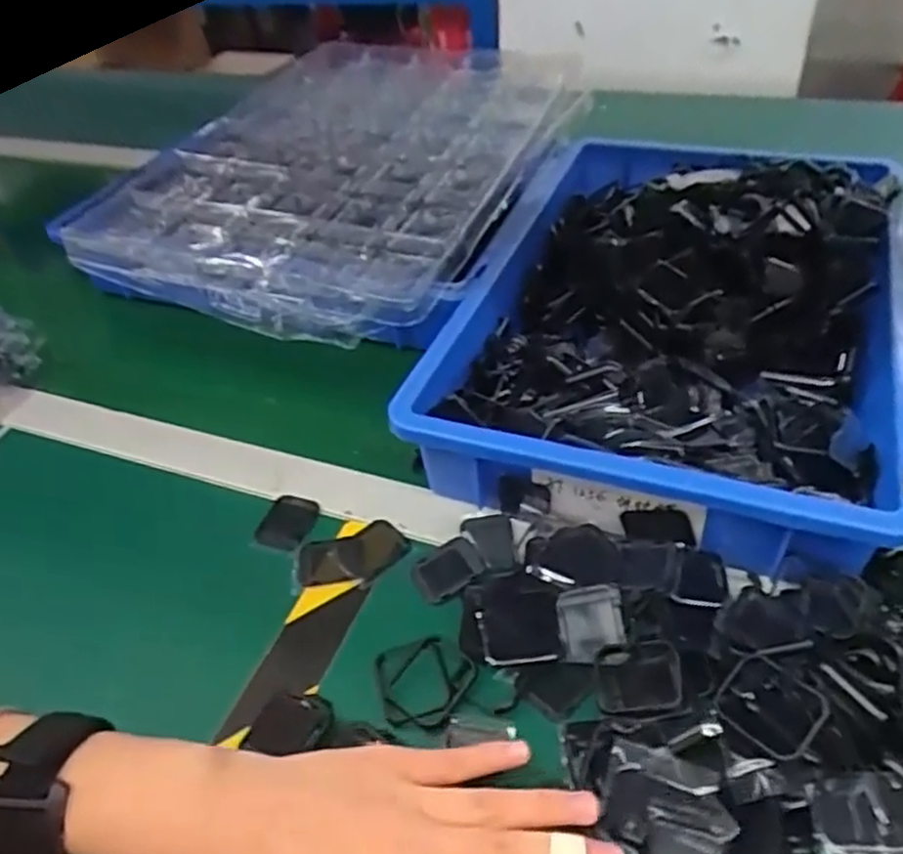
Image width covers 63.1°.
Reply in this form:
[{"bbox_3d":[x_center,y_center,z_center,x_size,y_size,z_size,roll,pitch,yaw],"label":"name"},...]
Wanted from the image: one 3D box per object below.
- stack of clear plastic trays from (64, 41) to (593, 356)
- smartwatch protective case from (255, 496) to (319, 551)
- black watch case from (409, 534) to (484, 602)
[{"bbox_3d":[-0.089,-0.255,0.690,0.350,0.056,0.464,15,47,23],"label":"stack of clear plastic trays"},{"bbox_3d":[-0.109,0.063,0.490,0.035,0.005,0.040,7,44,15],"label":"smartwatch protective case"},{"bbox_3d":[-0.002,0.086,0.445,0.042,0.007,0.032,-24,45,-18],"label":"black watch case"}]

